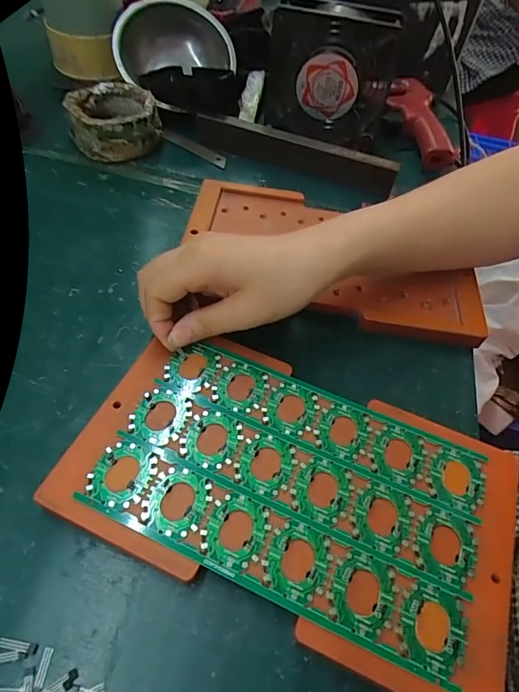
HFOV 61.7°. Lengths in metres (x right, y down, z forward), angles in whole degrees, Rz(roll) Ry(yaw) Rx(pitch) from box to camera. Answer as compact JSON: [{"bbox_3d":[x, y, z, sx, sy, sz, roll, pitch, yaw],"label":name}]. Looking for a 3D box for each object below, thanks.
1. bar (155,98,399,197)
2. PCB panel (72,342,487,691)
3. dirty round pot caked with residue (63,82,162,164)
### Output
[{"bbox_3d":[0.013,-0.205,0.442,0.249,0.030,0.020,21,54,9],"label":"bar"},{"bbox_3d":[0.019,0.074,0.242,0.198,0.006,0.119,21,55,12],"label":"PCB panel"},{"bbox_3d":[-0.147,-0.226,0.437,0.082,0.043,0.078,2,54,-2],"label":"dirty round pot caked with residue"}]

